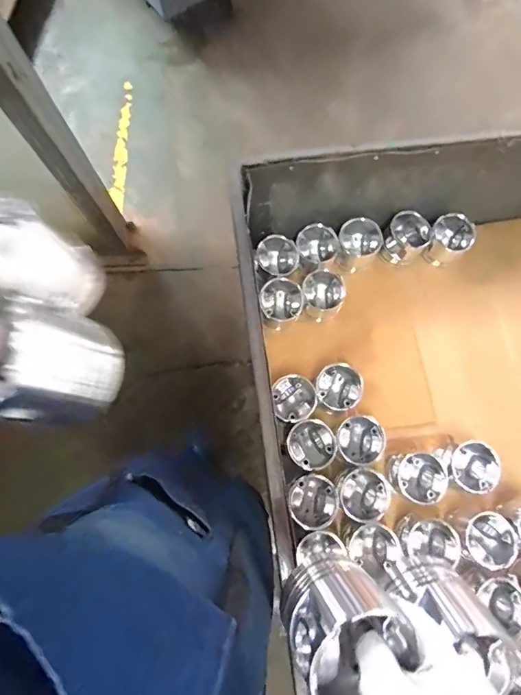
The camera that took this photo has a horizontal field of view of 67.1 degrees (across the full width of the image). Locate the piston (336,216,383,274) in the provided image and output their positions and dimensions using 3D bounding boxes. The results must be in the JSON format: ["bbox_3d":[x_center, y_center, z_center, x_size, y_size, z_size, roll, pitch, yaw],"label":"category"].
[{"bbox_3d":[0.222,-0.228,0.886,0.101,0.104,0.096,0,76,0],"label":"piston"}]

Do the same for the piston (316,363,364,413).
[{"bbox_3d":[0.158,0.086,0.814,0.088,0.081,0.094,0,76,0],"label":"piston"}]

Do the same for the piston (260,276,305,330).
[{"bbox_3d":[0.045,-0.096,0.861,0.089,0.096,0.086,0,76,0],"label":"piston"}]

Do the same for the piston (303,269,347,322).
[{"bbox_3d":[0.136,-0.118,0.868,0.087,0.090,0.094,0,76,0],"label":"piston"}]

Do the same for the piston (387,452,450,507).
[{"bbox_3d":[0.304,0.253,0.766,0.094,0.078,0.088,0,76,0],"label":"piston"}]

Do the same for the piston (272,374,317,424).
[{"bbox_3d":[0.069,0.108,0.809,0.084,0.080,0.093,-3,76,0],"label":"piston"}]

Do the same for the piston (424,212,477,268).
[{"bbox_3d":[0.427,-0.242,0.896,0.090,0.104,0.082,0,76,0],"label":"piston"}]

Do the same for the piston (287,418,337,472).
[{"bbox_3d":[0.100,0.191,0.777,0.090,0.063,0.091,0,76,0],"label":"piston"}]

